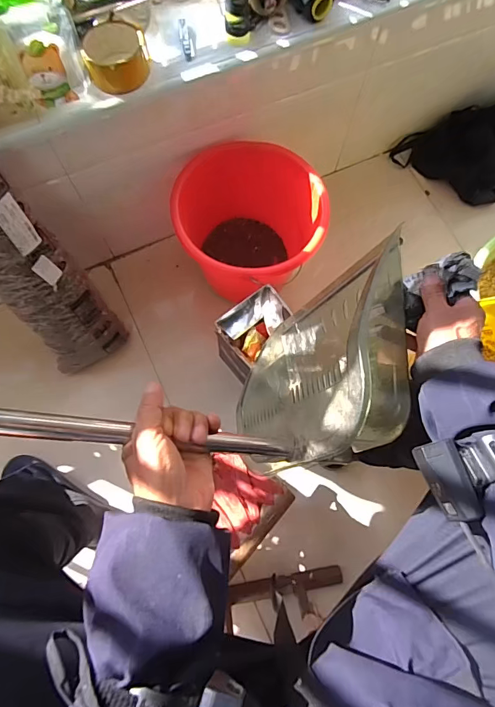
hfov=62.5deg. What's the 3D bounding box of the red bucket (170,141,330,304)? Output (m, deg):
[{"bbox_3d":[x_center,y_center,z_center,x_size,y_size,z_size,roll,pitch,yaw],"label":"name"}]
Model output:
[{"bbox_3d":[0.012,-0.231,0.828,0.268,0.259,0.249,1,75,-2],"label":"red bucket"}]

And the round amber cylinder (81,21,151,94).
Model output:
[{"bbox_3d":[-0.198,-0.455,0.615,0.094,0.047,0.106,-16,76,-6],"label":"round amber cylinder"}]

